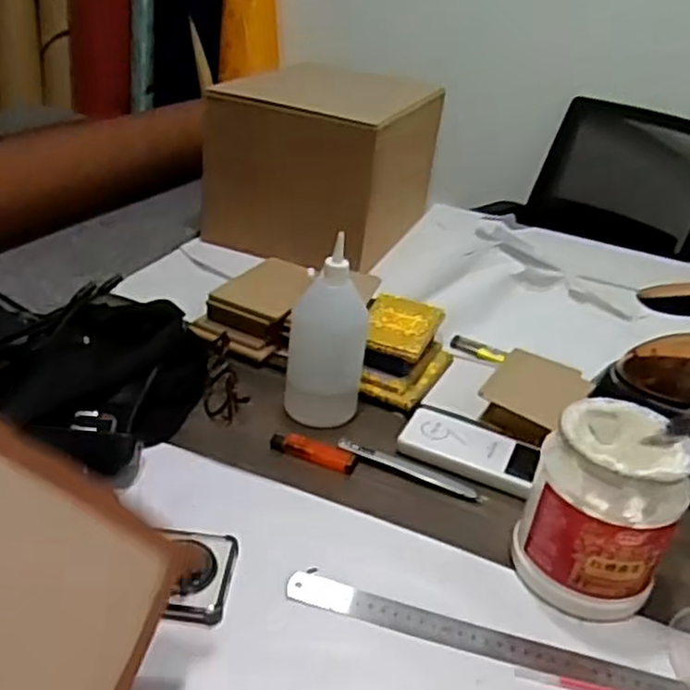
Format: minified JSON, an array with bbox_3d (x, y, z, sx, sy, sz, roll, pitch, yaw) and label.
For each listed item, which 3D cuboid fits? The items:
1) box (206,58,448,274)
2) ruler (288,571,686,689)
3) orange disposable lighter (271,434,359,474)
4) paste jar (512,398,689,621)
[{"bbox_3d":[-0.025,-0.294,1.136,0.282,0.221,0.329,16,33,14],"label":"box"},{"bbox_3d":[0.108,0.223,0.546,0.312,0.005,0.024,12,33,10],"label":"ruler"},{"bbox_3d":[-0.031,0.106,0.713,0.086,0.009,0.026,14,33,12],"label":"orange disposable lighter"},{"bbox_3d":[0.207,0.130,0.585,0.109,0.139,0.110,21,35,23],"label":"paste jar"}]

